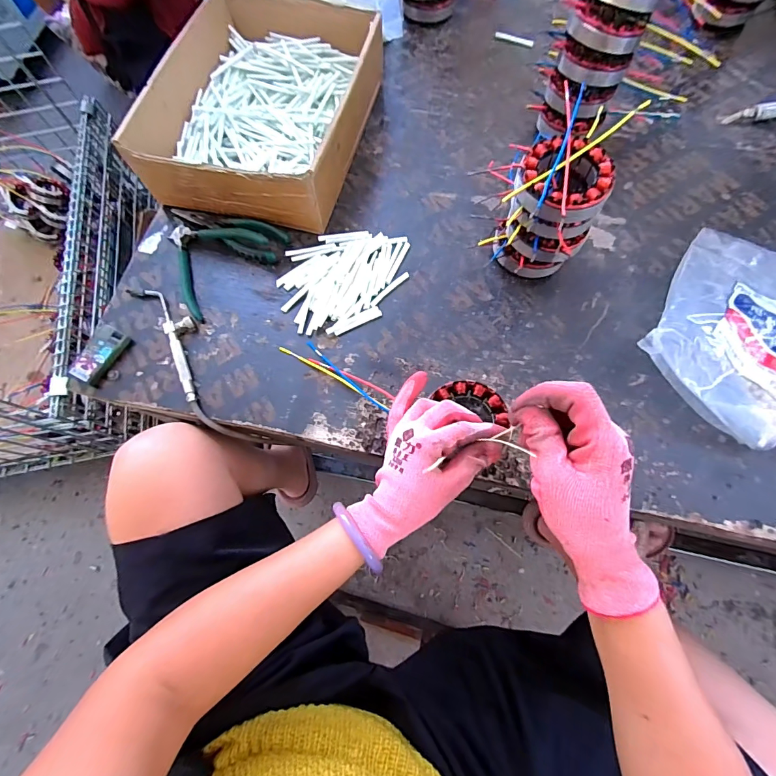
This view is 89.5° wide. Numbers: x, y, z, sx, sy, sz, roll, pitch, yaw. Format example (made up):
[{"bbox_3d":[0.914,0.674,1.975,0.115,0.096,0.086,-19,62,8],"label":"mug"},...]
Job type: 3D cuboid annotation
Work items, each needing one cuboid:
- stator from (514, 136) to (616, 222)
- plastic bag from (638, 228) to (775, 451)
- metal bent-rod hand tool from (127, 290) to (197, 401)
[{"bbox_3d":[0.165,-0.197,0.375,0.094,0.031,0.088,-27,71,-7],"label":"stator"},{"bbox_3d":[0.399,-0.062,0.410,0.204,0.059,0.250,36,75,14],"label":"plastic bag"},{"bbox_3d":[-0.245,-0.062,0.454,0.045,0.012,0.173,-33,72,-10],"label":"metal bent-rod hand tool"}]

